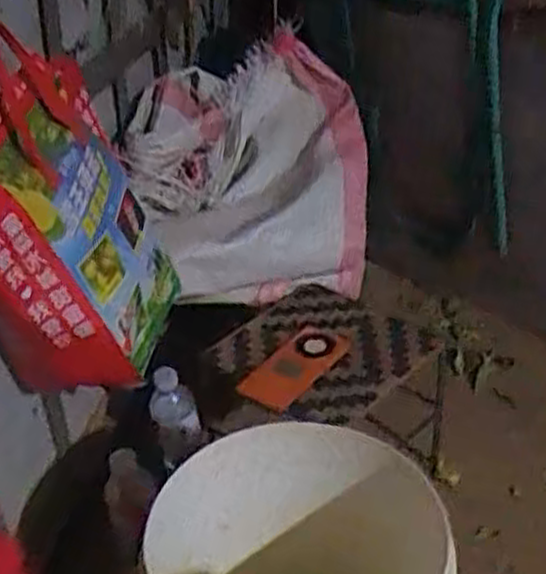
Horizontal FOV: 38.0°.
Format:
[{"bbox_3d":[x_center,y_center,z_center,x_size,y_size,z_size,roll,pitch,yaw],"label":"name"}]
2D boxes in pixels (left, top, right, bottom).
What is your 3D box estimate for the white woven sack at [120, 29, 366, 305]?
[{"bbox_3d":[-0.029,-0.159,1.175,0.344,0.268,0.301,-11,35,-9],"label":"white woven sack"}]

